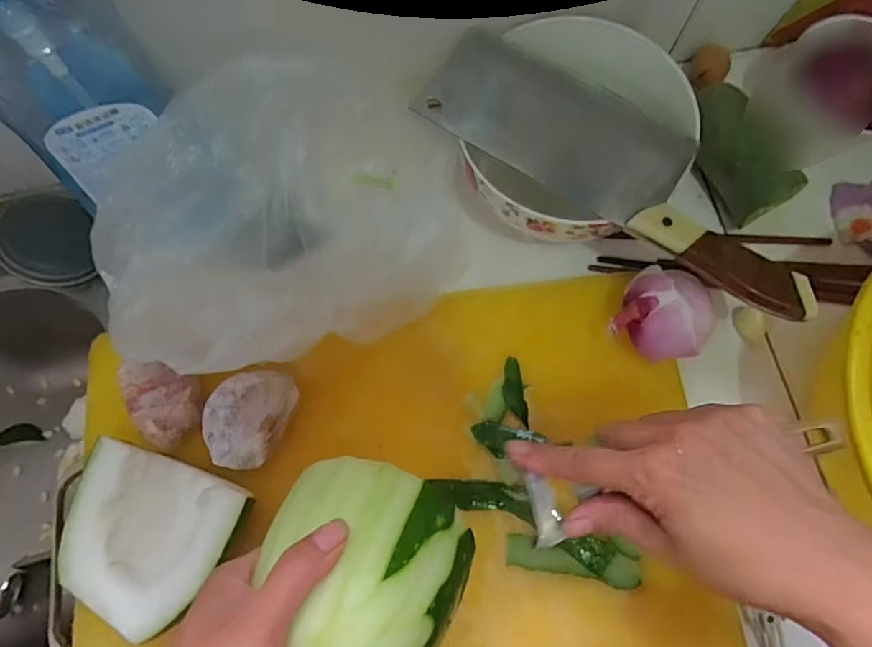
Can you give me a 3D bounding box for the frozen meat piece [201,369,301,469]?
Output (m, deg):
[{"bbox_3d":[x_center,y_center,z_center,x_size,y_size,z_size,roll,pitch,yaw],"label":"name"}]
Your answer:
[{"bbox_3d":[-0.129,0.065,0.381,0.045,0.049,0.069,26,75,7],"label":"frozen meat piece"}]

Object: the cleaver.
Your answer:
[{"bbox_3d":[0.130,-0.114,0.386,0.293,0.019,0.090,34,77,9],"label":"cleaver"}]

